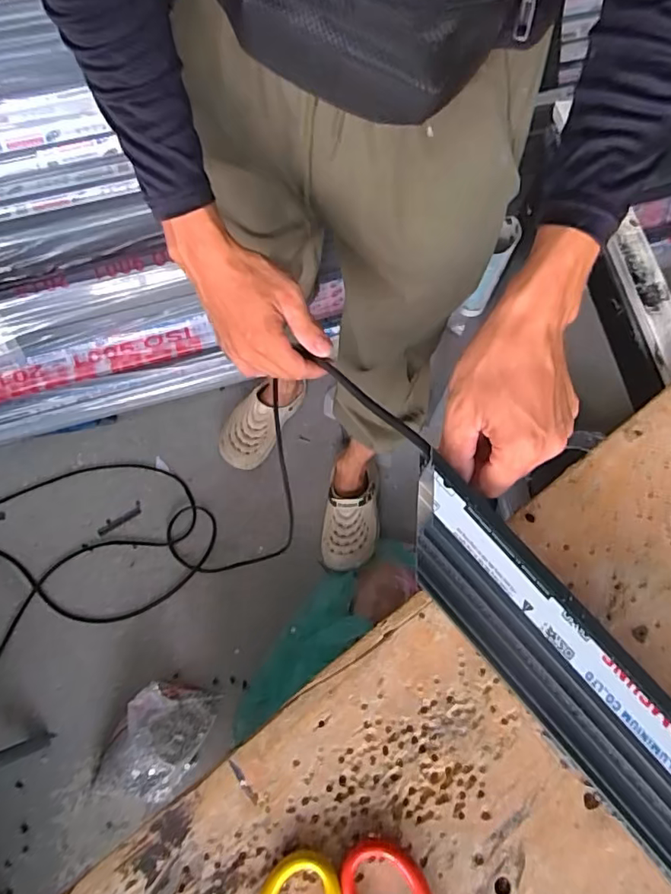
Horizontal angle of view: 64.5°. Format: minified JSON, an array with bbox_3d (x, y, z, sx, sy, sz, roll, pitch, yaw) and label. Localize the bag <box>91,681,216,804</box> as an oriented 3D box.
[{"bbox_3d":[-0.339,0.546,0.978,0.165,0.083,0.208,22,70,7],"label":"bag"}]

